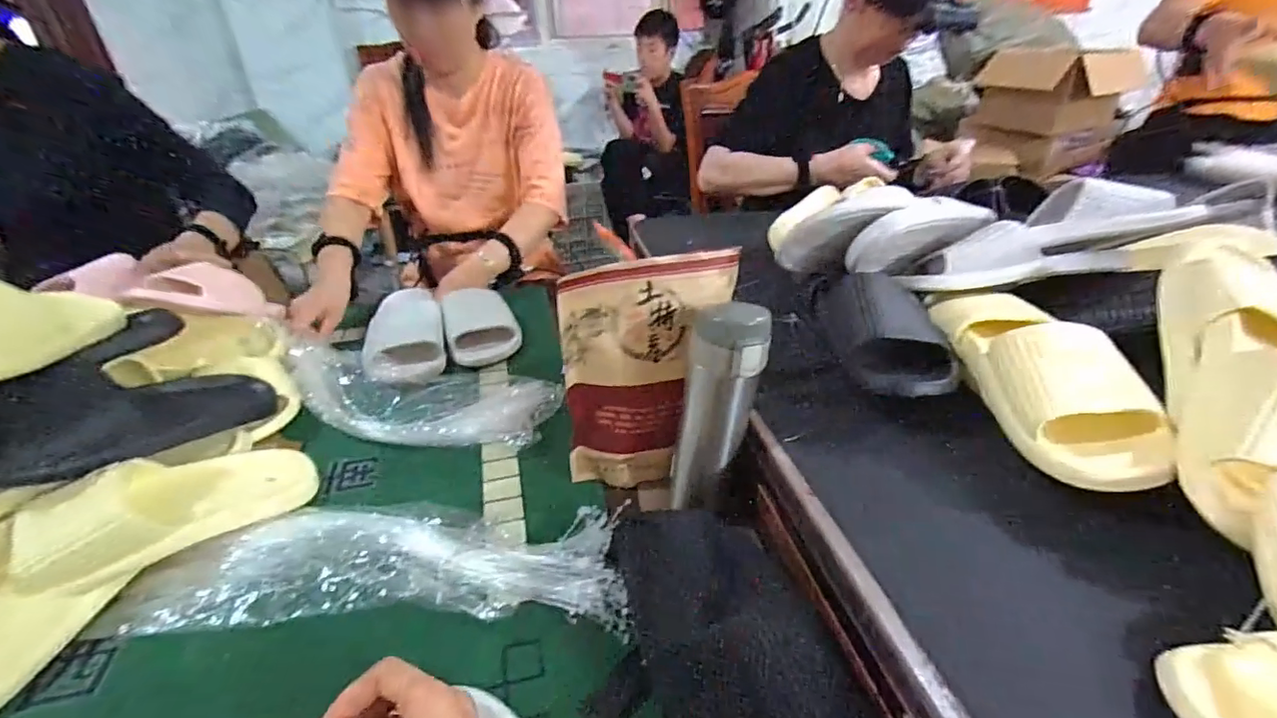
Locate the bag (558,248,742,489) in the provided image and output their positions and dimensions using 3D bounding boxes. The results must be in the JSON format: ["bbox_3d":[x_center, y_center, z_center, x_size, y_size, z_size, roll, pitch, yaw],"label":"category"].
[{"bbox_3d":[0.017,0.018,0.532,0.172,0.221,0.056,-11,34,-15],"label":"bag"}]

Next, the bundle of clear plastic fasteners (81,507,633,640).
[{"bbox_3d":[-0.222,0.186,0.495,0.423,0.031,0.124,-1,33,0],"label":"bundle of clear plastic fasteners"}]

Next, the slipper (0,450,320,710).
[{"bbox_3d":[-0.465,0.167,0.463,0.119,0.083,0.346,20,38,29],"label":"slipper"}]

